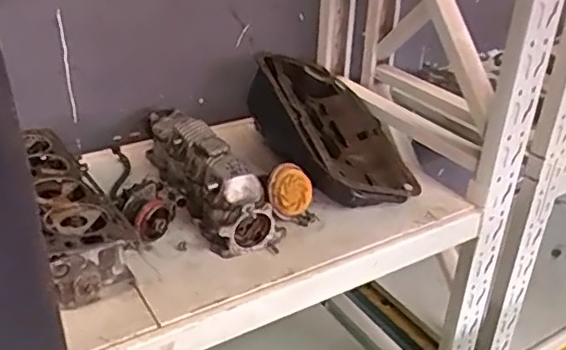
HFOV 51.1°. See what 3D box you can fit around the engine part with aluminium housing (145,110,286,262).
[{"bbox_3d":[-0.173,-0.015,1.165,0.113,0.125,0.468,-17,34,-29],"label":"engine part with aluminium housing"}]

